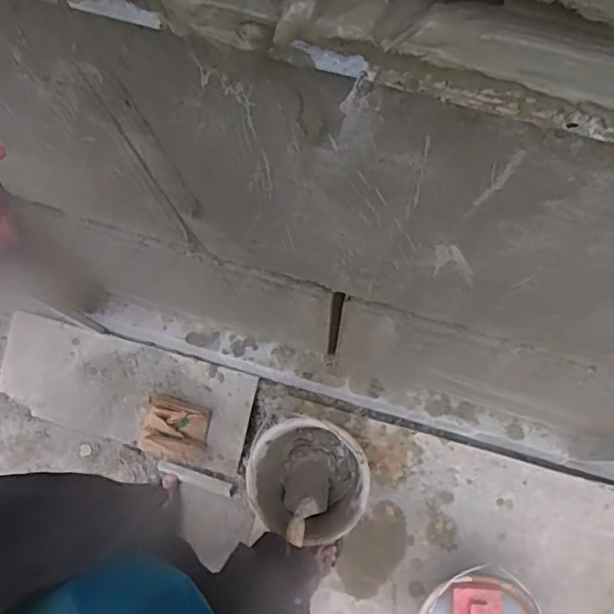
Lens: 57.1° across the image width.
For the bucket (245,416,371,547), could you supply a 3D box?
[{"bbox_3d":[0.000,0.351,1.154,0.233,0.170,0.224,0,76,1],"label":"bucket"}]

